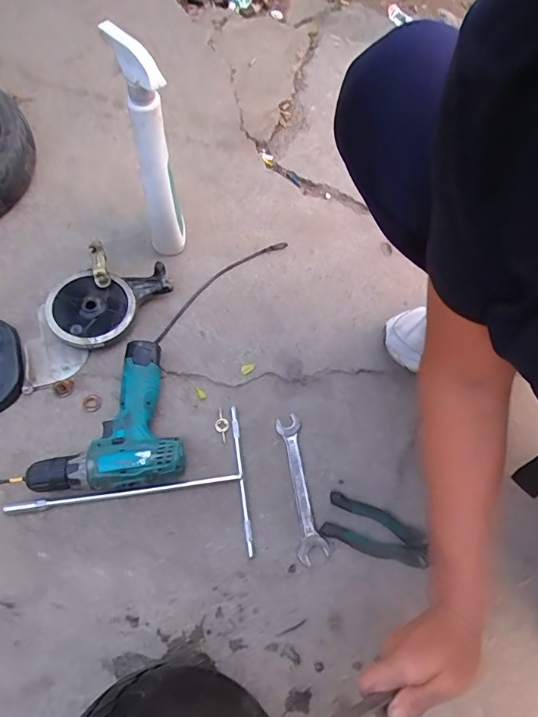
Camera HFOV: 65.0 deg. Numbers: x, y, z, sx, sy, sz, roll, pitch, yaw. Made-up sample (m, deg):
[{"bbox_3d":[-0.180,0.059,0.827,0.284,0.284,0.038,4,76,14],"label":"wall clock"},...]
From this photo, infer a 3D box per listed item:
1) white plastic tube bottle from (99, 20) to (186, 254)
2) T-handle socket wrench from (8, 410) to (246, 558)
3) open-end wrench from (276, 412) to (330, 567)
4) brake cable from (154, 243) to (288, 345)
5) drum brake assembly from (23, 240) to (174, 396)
[{"bbox_3d":[-0.159,-0.269,0.586,0.059,0.298,0.078,-17,68,-9],"label":"white plastic tube bottle"},{"bbox_3d":[-0.177,0.169,0.544,0.292,0.021,0.183,-7,66,-4],"label":"T-handle socket wrench"},{"bbox_3d":[0.041,0.168,0.567,0.036,0.005,0.186,-9,67,-5],"label":"open-end wrench"},{"bbox_3d":[-0.083,-0.121,0.691,0.281,0.005,0.038,-41,73,-19],"label":"brake cable"},{"bbox_3d":[-0.273,-0.066,0.626,0.131,0.045,0.256,35,70,13],"label":"drum brake assembly"}]

